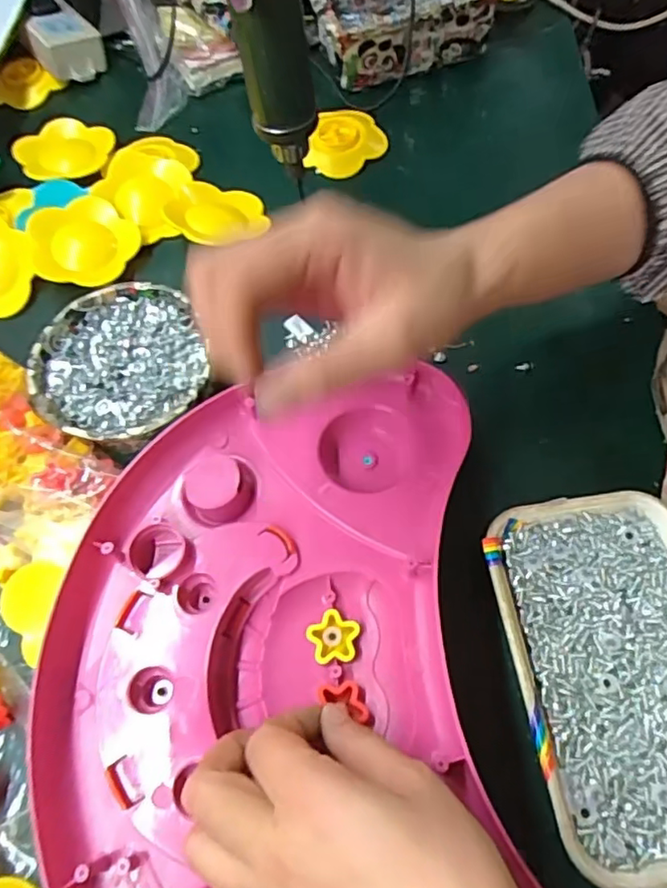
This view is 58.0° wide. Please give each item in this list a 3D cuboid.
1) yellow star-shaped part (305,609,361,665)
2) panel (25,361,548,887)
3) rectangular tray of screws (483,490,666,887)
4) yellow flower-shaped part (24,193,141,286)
[{"bbox_3d":[0.000,0.099,0.312,0.026,0.008,0.025,-10,64,-3],"label":"yellow star-shaped part"},{"bbox_3d":[-0.030,0.118,0.293,0.216,0.041,0.322,-4,64,0],"label":"panel"},{"bbox_3d":[0.142,0.116,0.313,0.100,0.033,0.175,-6,64,-1],"label":"rectangular tray of screws"},{"bbox_3d":[-0.188,-0.154,0.451,0.077,0.024,0.072,-1,64,1],"label":"yellow flower-shaped part"}]

